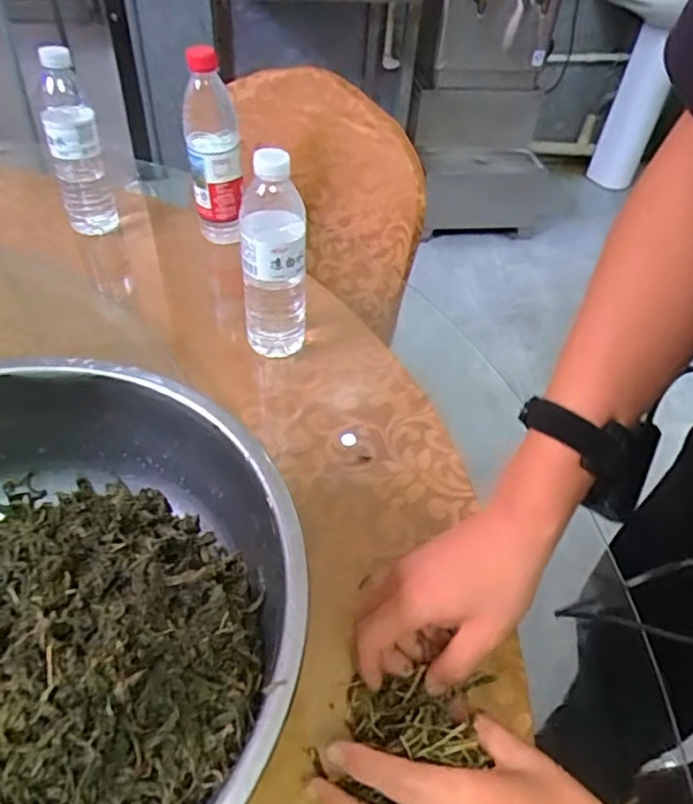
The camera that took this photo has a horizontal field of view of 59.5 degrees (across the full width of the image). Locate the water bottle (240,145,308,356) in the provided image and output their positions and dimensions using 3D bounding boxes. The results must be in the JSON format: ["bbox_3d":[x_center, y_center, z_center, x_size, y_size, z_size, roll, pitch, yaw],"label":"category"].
[{"bbox_3d":[-0.071,-0.136,0.602,0.063,0.217,0.054,-4,47,-9],"label":"water bottle"}]

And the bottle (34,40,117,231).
[{"bbox_3d":[-0.336,-0.316,0.758,0.061,0.211,0.061,-10,48,-15],"label":"bottle"}]

